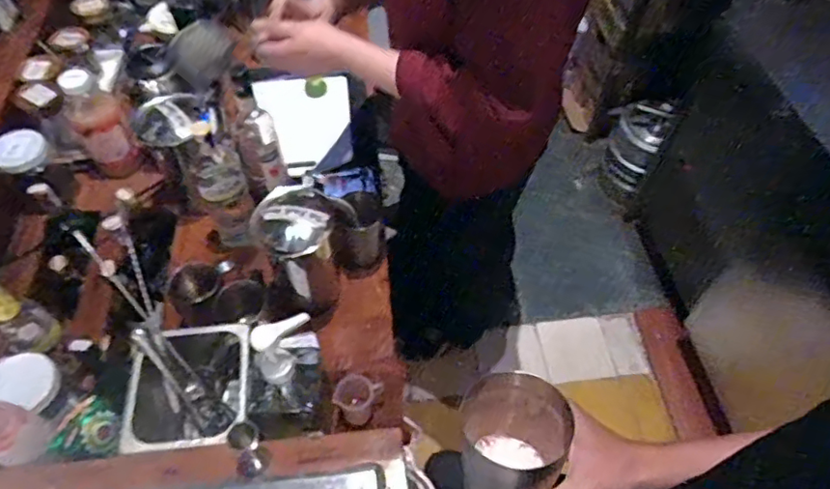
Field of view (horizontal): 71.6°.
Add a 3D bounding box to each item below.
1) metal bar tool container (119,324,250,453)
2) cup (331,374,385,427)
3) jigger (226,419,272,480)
[{"bbox_3d":[-0.311,0.218,0.813,0.171,0.116,0.172,-8,55,-7],"label":"metal bar tool container"},{"bbox_3d":[-0.085,0.230,0.858,0.061,0.073,0.062,23,58,15],"label":"cup"},{"bbox_3d":[-0.199,0.244,0.680,0.045,0.085,0.038,-35,63,-23],"label":"jigger"}]

